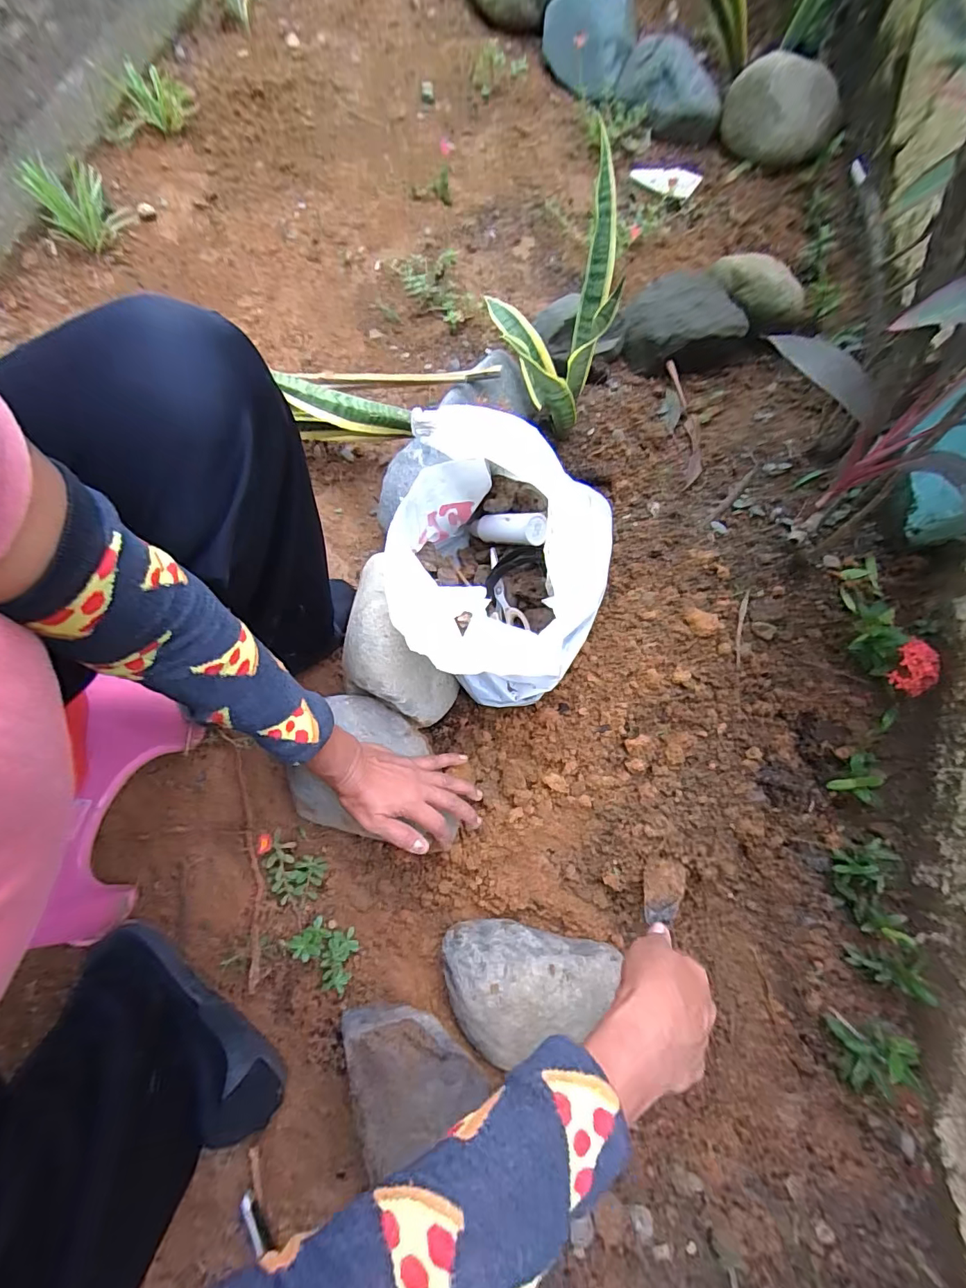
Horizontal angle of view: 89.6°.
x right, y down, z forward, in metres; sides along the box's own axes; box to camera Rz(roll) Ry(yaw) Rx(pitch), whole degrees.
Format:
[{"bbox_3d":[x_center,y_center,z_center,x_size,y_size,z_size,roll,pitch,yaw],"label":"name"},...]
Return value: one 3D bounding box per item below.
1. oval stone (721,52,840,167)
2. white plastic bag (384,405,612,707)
[{"bbox_3d":[0.562,-0.995,0.906,0.208,0.128,0.115,14,74,6],"label":"oval stone"},{"bbox_3d":[0.021,-0.082,0.516,0.216,0.214,0.261,5,73,0],"label":"white plastic bag"}]

